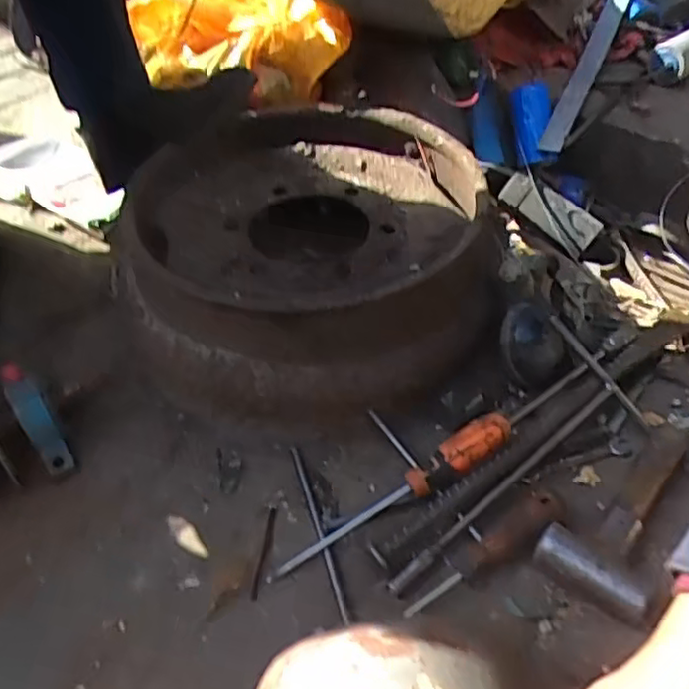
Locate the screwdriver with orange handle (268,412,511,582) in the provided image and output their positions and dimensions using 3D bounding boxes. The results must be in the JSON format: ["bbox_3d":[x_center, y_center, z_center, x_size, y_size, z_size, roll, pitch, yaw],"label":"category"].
[{"bbox_3d":[0.045,0.136,0.581,0.246,0.026,0.025,-32,51,-7],"label":"screwdriver with orange handle"}]

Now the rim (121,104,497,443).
[{"bbox_3d":[-0.034,-0.108,0.750,0.408,0.150,0.420,-12,46,-7],"label":"rim"}]

